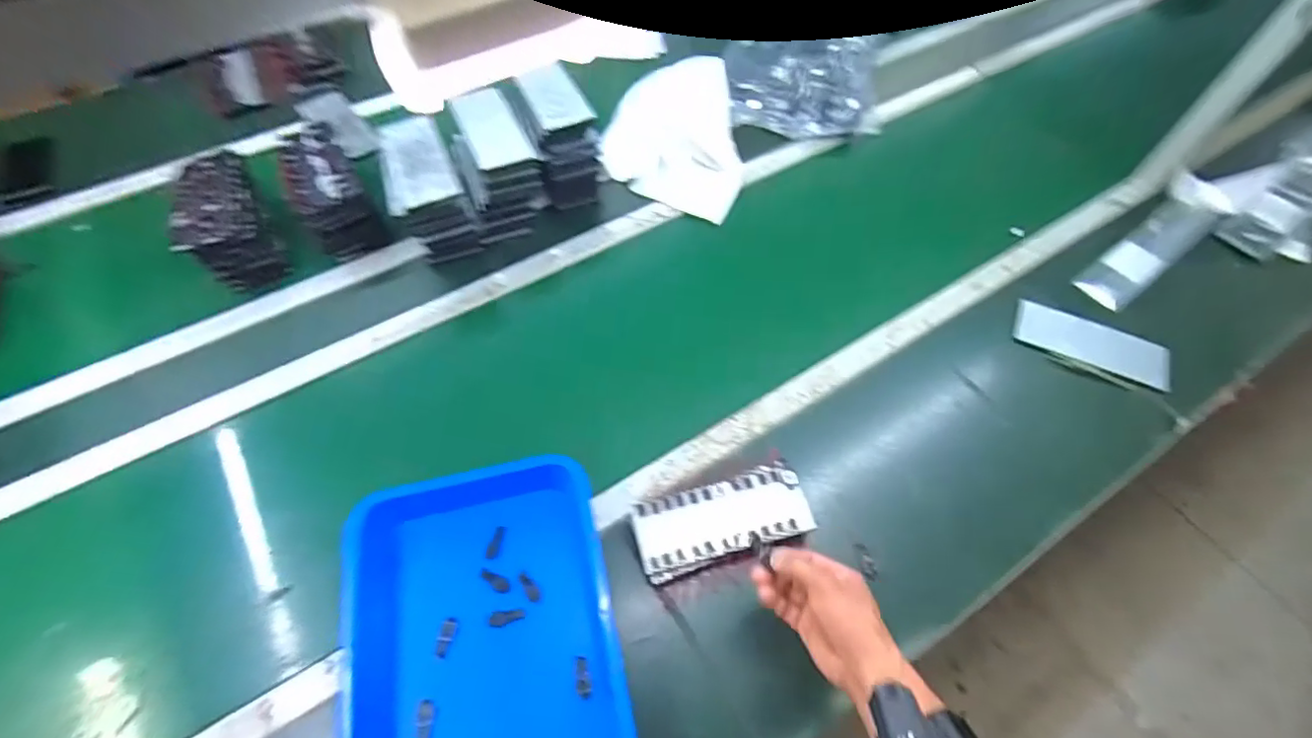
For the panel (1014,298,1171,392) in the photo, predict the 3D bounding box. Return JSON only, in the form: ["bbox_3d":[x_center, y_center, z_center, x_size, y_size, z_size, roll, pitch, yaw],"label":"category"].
[{"bbox_3d":[0.611,-0.037,0.805,0.194,0.011,0.081,24,62,13],"label":"panel"}]

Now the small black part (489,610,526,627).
[{"bbox_3d":[-0.161,0.268,0.622,0.036,0.016,0.014,-11,60,-7],"label":"small black part"}]

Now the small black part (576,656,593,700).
[{"bbox_3d":[-0.076,0.321,0.599,0.015,0.006,0.039,-10,60,-7],"label":"small black part"}]

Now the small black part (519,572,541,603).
[{"bbox_3d":[-0.143,0.246,0.649,0.015,0.005,0.036,-35,66,-20],"label":"small black part"}]

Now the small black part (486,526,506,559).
[{"bbox_3d":[-0.184,0.200,0.665,0.013,0.004,0.038,16,70,11],"label":"small black part"}]

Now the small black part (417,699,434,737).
[{"bbox_3d":[-0.230,0.352,0.574,0.014,0.006,0.039,-6,59,-4],"label":"small black part"}]

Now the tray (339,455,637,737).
[{"bbox_3d":[-0.178,0.286,0.598,0.267,0.061,0.358,-11,60,-7],"label":"tray"}]

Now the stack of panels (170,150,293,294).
[{"bbox_3d":[-0.647,-0.225,0.873,0.101,0.104,0.206,-25,63,-15],"label":"stack of panels"}]

